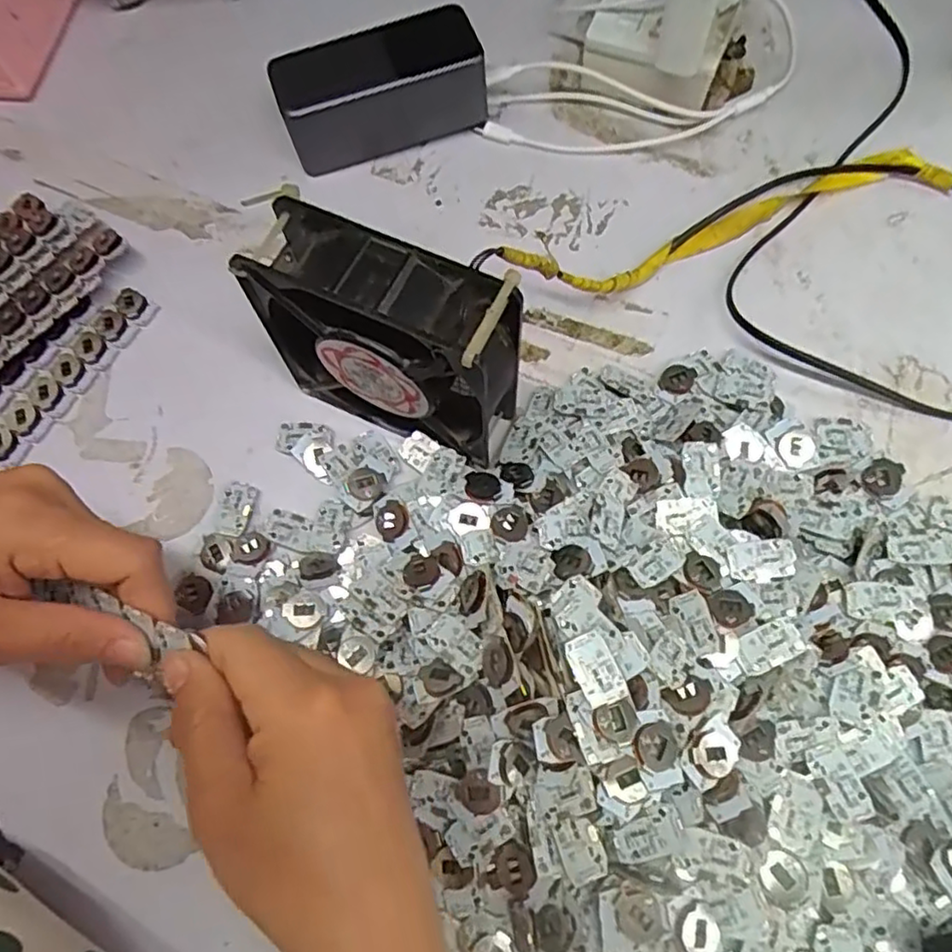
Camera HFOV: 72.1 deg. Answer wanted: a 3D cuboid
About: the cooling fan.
[{"bbox_3d":[-0.042,-0.063,0.317,0.123,0.121,0.041,26,73,11],"label":"cooling fan"}]

